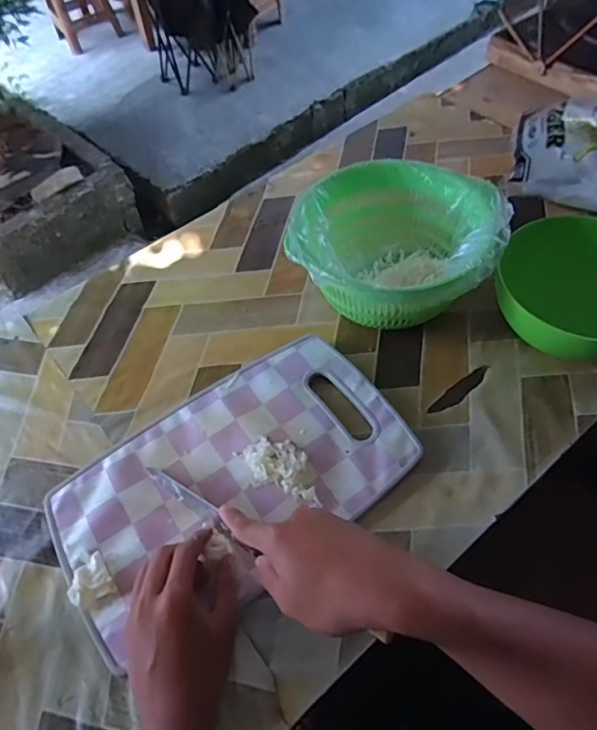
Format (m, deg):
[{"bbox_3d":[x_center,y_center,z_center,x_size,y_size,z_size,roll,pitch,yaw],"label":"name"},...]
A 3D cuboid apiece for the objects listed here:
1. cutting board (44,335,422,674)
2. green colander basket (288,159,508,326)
[{"bbox_3d":[-0.068,0.111,0.529,0.347,0.019,0.210,-31,56,-17],"label":"cutting board"},{"bbox_3d":[0.119,-0.126,0.621,0.221,0.132,0.205,15,56,17],"label":"green colander basket"}]

